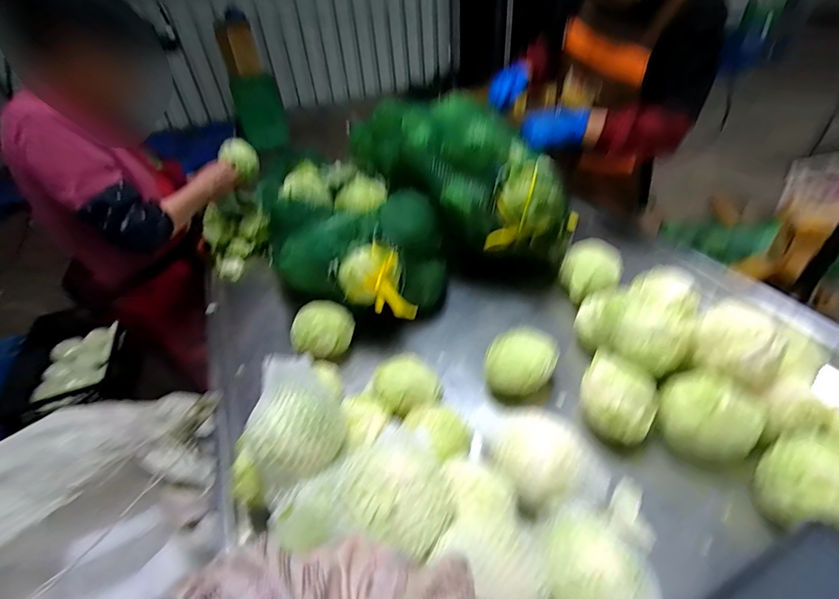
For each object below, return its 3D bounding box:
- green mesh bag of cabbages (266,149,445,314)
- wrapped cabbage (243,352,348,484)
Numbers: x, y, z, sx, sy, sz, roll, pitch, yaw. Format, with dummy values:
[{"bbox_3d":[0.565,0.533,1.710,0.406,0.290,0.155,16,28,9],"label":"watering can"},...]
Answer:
[{"bbox_3d":[-0.144,-0.100,0.905,0.391,0.262,0.276,12,44,19],"label":"green mesh bag of cabbages"},{"bbox_3d":[-0.170,0.155,0.521,0.119,0.101,0.118,-3,41,3],"label":"wrapped cabbage"}]

